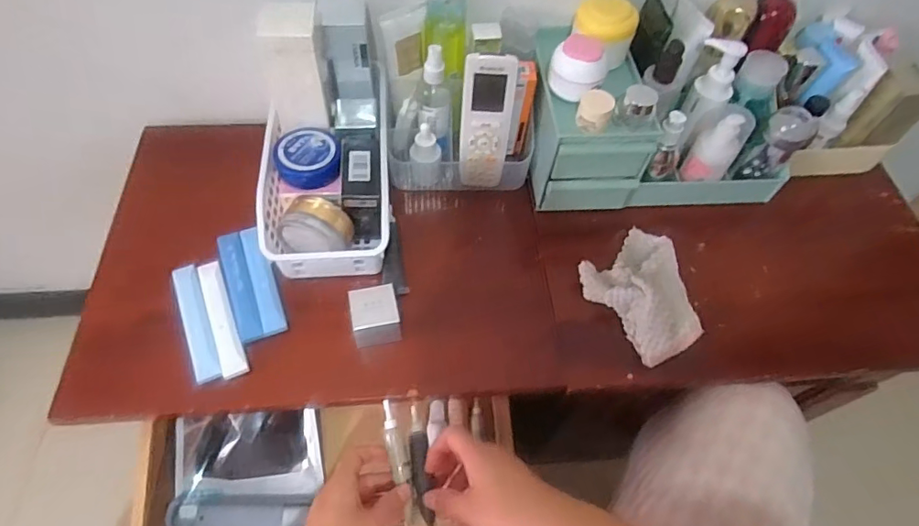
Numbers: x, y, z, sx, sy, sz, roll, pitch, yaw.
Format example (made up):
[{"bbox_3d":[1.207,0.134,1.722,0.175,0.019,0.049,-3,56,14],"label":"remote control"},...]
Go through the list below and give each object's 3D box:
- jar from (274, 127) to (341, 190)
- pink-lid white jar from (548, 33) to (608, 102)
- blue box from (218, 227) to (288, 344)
[{"bbox_3d":[-0.155,-0.109,0.537,0.064,0.024,0.061,1,58,-2],"label":"jar"},{"bbox_3d":[0.120,-0.196,0.527,0.055,0.043,0.050,1,58,-2],"label":"pink-lid white jar"},{"bbox_3d":[-0.210,0.018,0.528,0.045,0.010,0.126,-20,61,-15],"label":"blue box"}]

